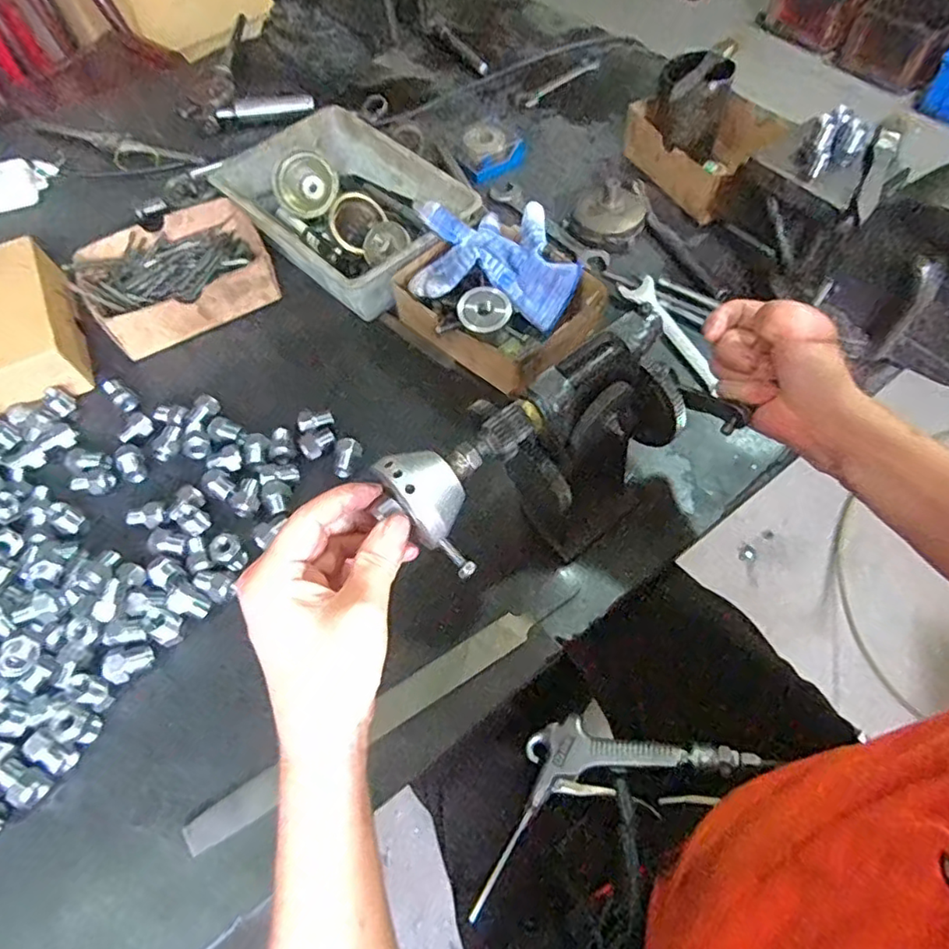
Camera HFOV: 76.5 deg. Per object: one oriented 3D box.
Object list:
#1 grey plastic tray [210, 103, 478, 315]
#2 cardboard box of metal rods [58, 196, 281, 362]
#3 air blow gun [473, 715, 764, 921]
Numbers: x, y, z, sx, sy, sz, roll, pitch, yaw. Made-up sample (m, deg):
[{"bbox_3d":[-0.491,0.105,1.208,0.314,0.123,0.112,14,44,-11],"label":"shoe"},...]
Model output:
[{"bbox_3d":[-0.137,-0.277,0.637,0.251,0.071,0.169,40,69,22],"label":"grey plastic tray"},{"bbox_3d":[-0.299,-0.203,0.612,0.173,0.054,0.137,-31,63,-14],"label":"cardboard box of metal rods"},{"bbox_3d":[0.101,0.251,0.483,0.235,0.019,0.109,-21,60,8],"label":"air blow gun"}]

